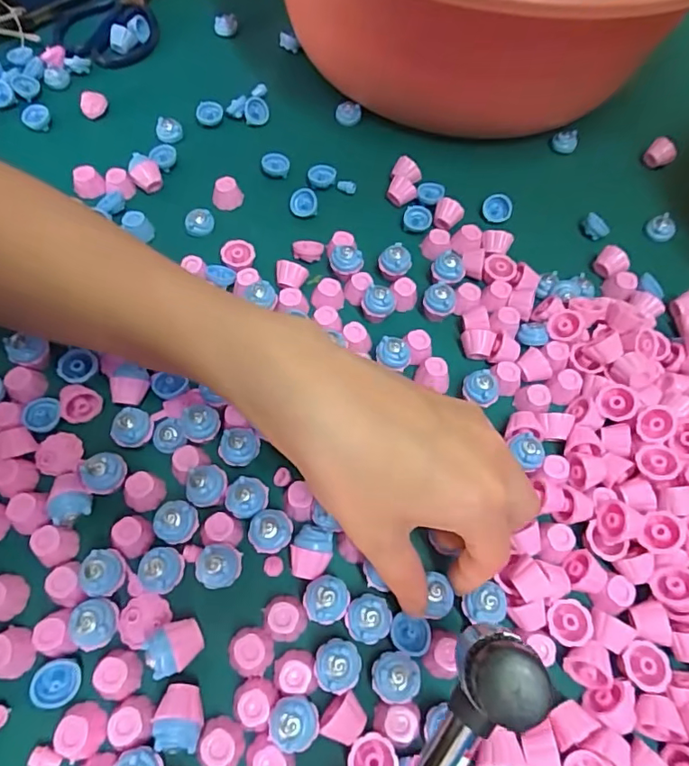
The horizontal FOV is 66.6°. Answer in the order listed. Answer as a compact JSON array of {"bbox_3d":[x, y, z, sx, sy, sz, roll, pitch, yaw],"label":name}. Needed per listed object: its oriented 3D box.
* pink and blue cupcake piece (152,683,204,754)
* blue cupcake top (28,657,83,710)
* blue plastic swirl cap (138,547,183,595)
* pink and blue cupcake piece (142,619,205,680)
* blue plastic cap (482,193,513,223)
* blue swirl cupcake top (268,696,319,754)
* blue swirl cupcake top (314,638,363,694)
[{"bbox_3d":[-0.069,0.142,0.224,0.019,0.017,0.023,9,63,1],"label":"pink and blue cupcake piece"},{"bbox_3d":[-0.126,0.131,0.228,0.019,0.008,0.018,1,63,-3],"label":"blue cupcake top"},{"bbox_3d":[-0.085,0.088,0.246,0.016,0.021,0.019,6,63,0],"label":"blue plastic swirl cap"},{"bbox_3d":[-0.076,0.119,0.235,0.024,0.016,0.019,-24,67,-14],"label":"pink and blue cupcake piece"},{"bbox_3d":[0.109,-0.124,0.373,0.021,0.011,0.019,17,106,18],"label":"blue plastic cap"},{"bbox_3d":[-0.021,0.142,0.218,0.020,0.011,0.020,1,63,-3],"label":"blue swirl cupcake top"},{"bbox_3d":[-0.003,0.124,0.229,0.020,0.010,0.021,1,63,-3],"label":"blue swirl cupcake top"}]

